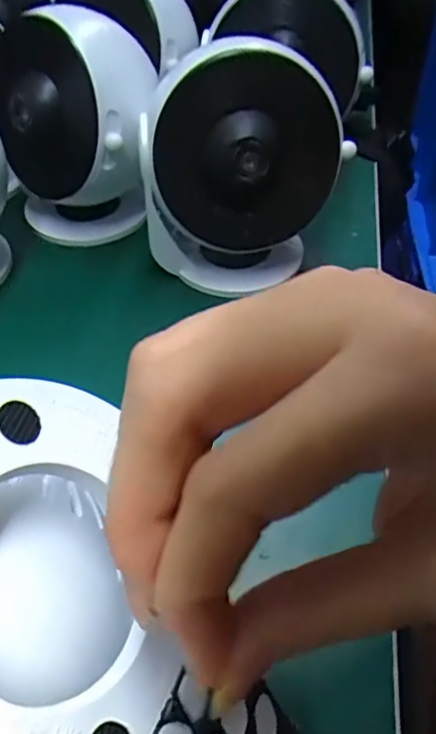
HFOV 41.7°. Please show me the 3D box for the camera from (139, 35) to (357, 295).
[{"bbox_3d":[0.015,-0.110,0.322,0.108,0.117,0.074,0,49,2],"label":"camera"}]

